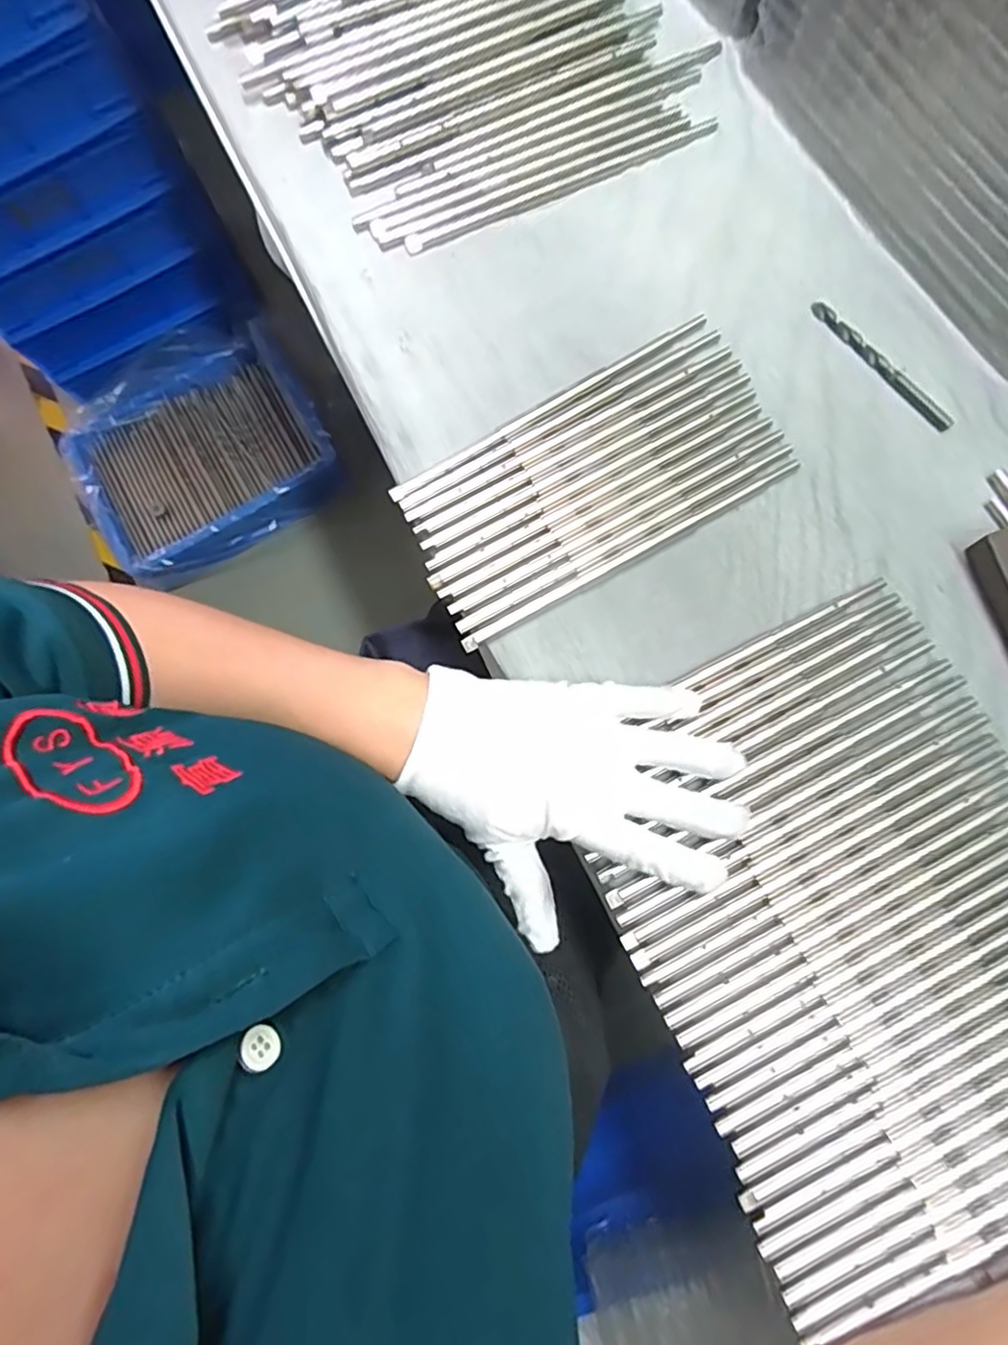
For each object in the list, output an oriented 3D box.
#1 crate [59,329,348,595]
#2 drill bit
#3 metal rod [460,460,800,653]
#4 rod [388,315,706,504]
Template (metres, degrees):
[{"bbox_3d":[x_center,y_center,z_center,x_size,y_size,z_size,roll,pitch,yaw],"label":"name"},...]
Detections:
[{"bbox_3d":[-0.549,-0.405,1.136,0.421,0.091,0.402,-31,79,-1],"label":"crate"},{"bbox_3d":[0.220,-0.179,0.368,0.011,0.004,0.104,-40,80,-7],"label":"drill bit"},{"bbox_3d":[0.072,-0.065,0.352,0.210,0.006,0.009,-28,79,-5],"label":"metal rod"},{"bbox_3d":[0.027,-0.152,0.367,0.208,0.005,0.009,-30,79,-5],"label":"rod"}]

